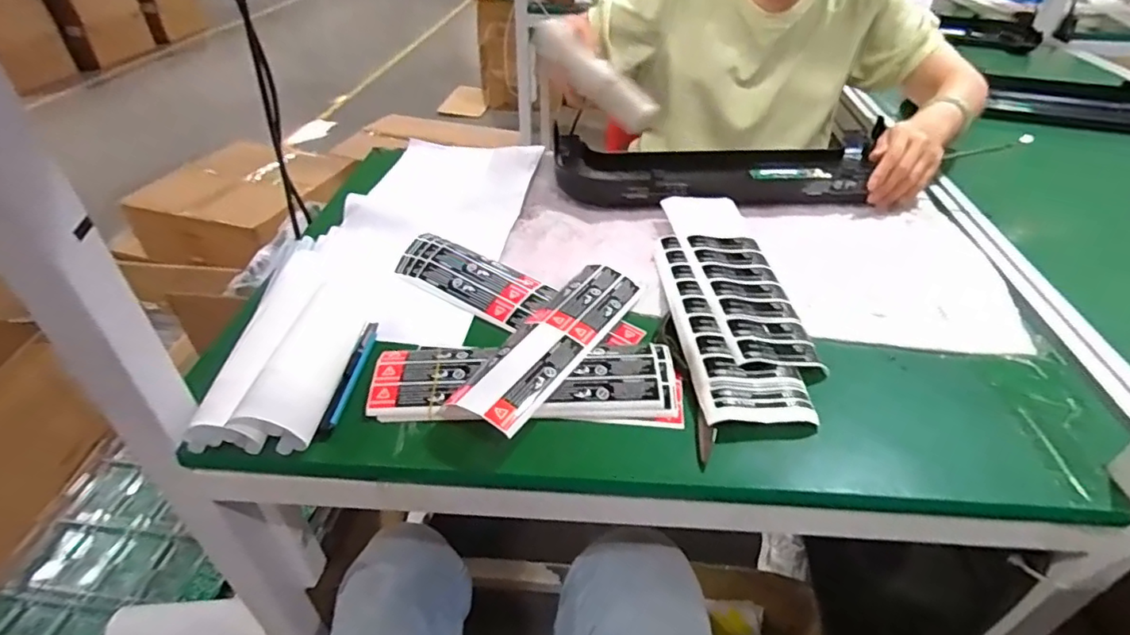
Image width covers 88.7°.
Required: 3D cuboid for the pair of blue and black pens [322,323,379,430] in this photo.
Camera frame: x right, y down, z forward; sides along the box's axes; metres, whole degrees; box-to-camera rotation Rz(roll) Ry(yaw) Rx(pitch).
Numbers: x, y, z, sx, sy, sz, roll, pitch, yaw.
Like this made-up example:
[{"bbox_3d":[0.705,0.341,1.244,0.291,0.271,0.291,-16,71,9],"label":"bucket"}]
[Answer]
[{"bbox_3d":[-0.189,0.047,0.520,0.014,0.008,0.137,0,37,2],"label":"pair of blue and black pens"}]

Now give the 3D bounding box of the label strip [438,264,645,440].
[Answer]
[{"bbox_3d":[-0.010,0.021,0.535,0.075,0.029,0.240,22,41,22],"label":"label strip"}]

